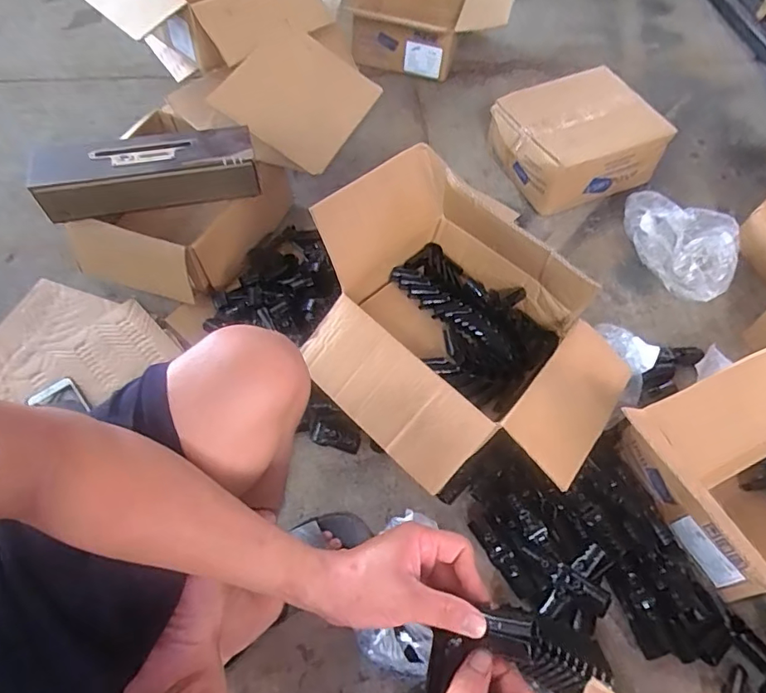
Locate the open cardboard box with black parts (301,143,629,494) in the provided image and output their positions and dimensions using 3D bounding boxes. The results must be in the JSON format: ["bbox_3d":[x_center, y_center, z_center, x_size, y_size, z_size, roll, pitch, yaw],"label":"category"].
[{"bbox_3d":[0.113,-0.014,0.777,0.490,0.234,0.383,41,66,20],"label":"open cardboard box with black parts"}]

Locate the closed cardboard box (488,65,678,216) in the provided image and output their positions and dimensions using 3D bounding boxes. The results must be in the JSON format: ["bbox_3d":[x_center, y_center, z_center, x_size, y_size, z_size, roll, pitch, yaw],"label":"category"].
[{"bbox_3d":[0.437,-0.476,1.180,0.328,0.144,0.285,-21,62,-14],"label":"closed cardboard box"}]

